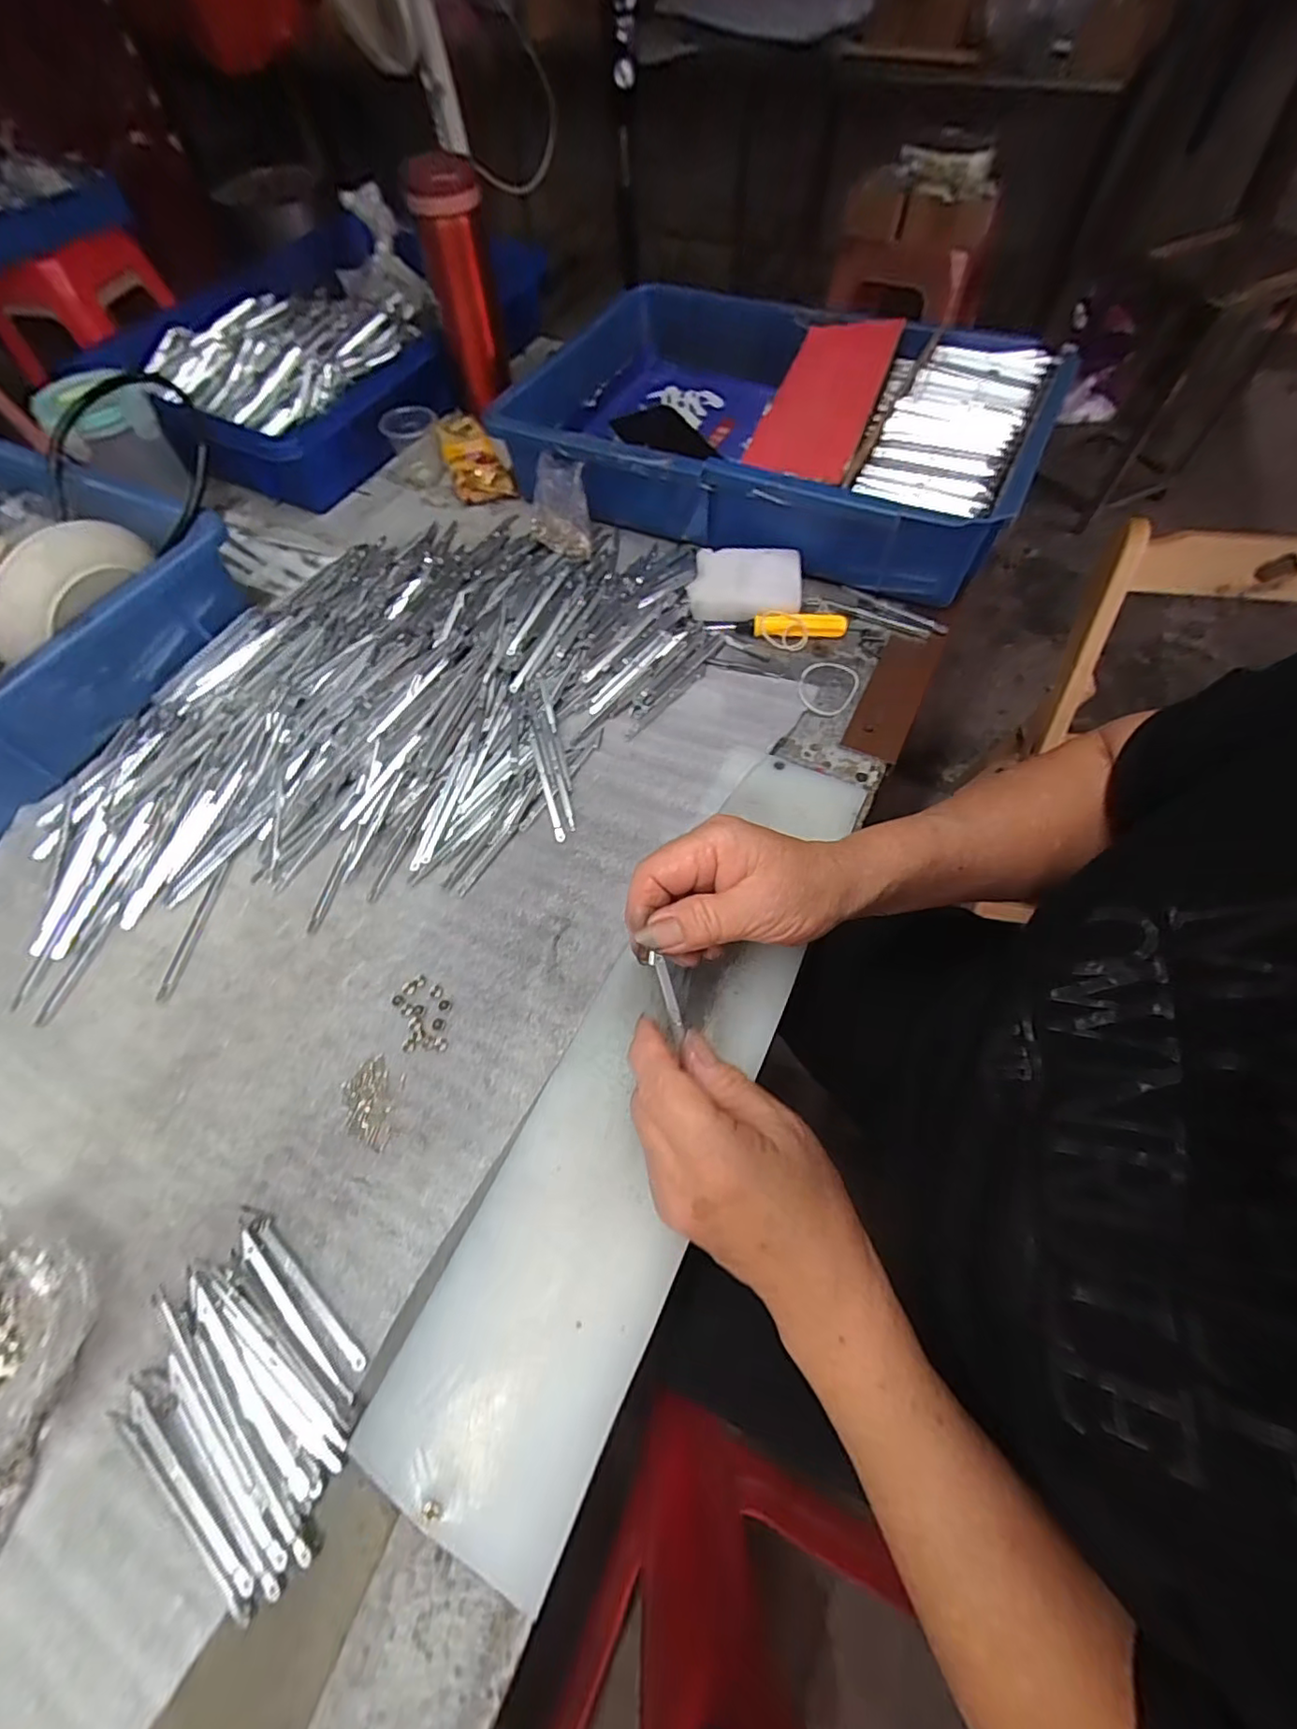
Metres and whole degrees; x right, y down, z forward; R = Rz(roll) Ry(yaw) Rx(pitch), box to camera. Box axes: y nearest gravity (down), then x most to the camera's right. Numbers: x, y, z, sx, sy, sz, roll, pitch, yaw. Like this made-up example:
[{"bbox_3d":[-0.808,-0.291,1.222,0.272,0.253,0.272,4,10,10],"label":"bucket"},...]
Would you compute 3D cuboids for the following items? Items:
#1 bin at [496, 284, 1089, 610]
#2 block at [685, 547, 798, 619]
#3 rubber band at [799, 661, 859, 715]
[{"bbox_3d":[0.108,-0.392,0.549,0.435,0.090,0.281,23,64,14],"label":"bin"},{"bbox_3d":[0.078,-0.223,0.485,0.084,0.028,0.060,7,61,7],"label":"block"},{"bbox_3d":[0.132,-0.131,0.447,0.042,0.006,0.053,24,65,15],"label":"rubber band"}]

